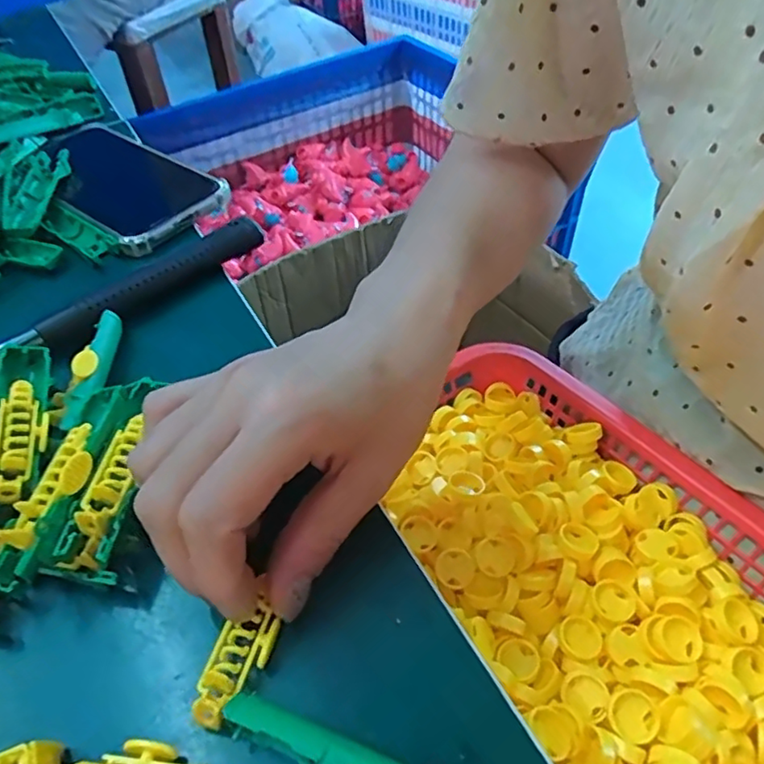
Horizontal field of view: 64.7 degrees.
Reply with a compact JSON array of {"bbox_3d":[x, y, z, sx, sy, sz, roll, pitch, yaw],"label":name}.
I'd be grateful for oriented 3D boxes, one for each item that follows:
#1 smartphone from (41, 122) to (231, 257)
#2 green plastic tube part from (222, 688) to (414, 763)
[{"bbox_3d":[-0.173,-0.139,0.401,0.158,0.012,0.086,33,58,29],"label":"smartphone"},{"bbox_3d":[-0.009,0.109,0.172,0.077,0.016,0.015,13,50,16],"label":"green plastic tube part"}]

